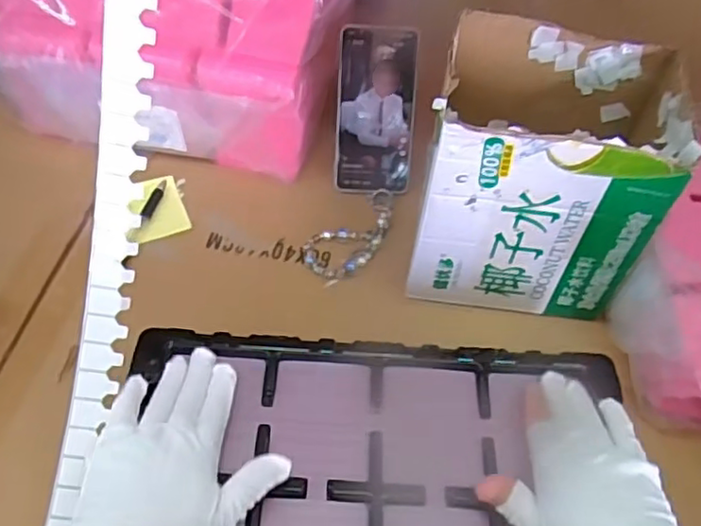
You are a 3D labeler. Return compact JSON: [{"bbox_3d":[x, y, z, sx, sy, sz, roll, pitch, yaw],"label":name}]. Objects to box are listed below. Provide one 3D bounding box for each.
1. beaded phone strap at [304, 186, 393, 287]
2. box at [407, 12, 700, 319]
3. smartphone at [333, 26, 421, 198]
[{"bbox_3d":[0.008,-0.029,0.637,0.126,0.009,0.057,-36,64,-27],"label":"beaded phone strap"},{"bbox_3d":[0.160,-0.075,0.556,0.182,0.190,0.144,9,53,2],"label":"box"},{"bbox_3d":[0.026,-0.152,0.652,0.078,0.163,0.004,2,22,-2],"label":"smartphone"}]

